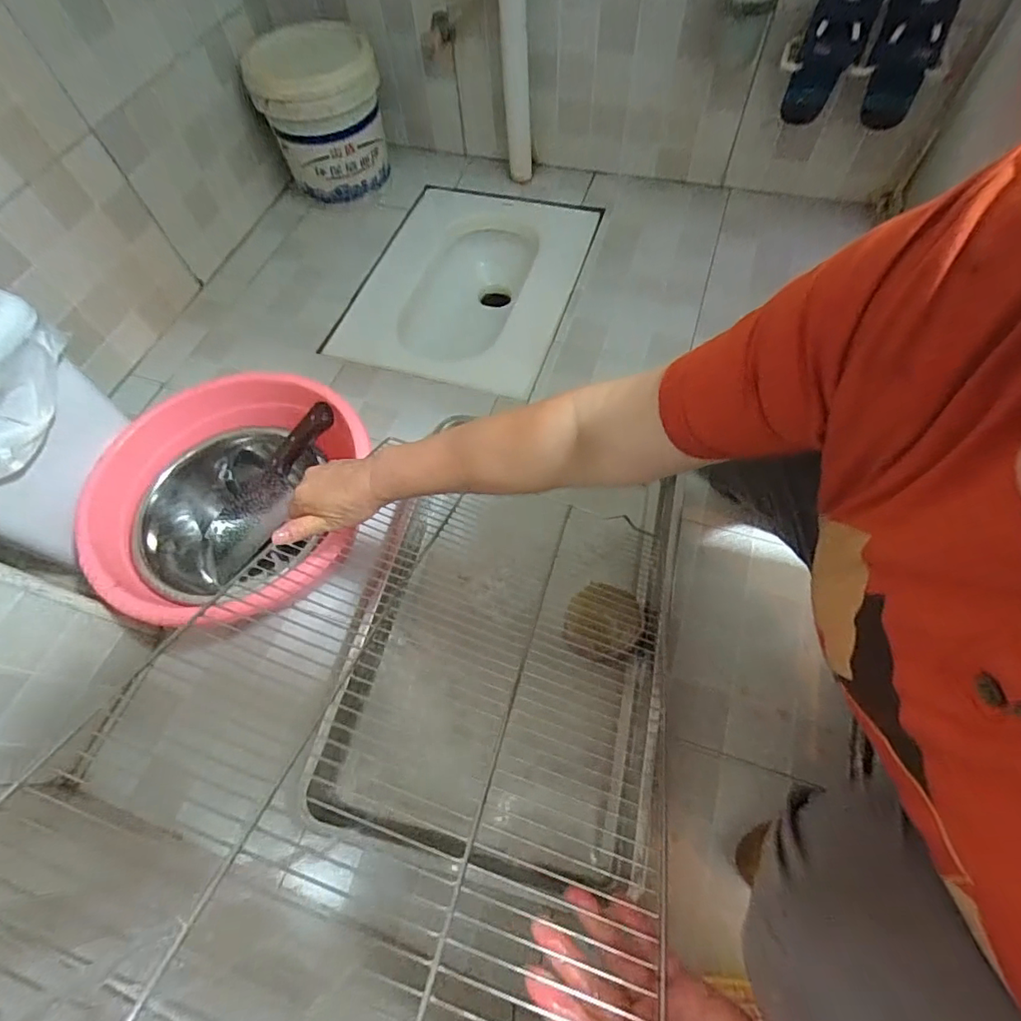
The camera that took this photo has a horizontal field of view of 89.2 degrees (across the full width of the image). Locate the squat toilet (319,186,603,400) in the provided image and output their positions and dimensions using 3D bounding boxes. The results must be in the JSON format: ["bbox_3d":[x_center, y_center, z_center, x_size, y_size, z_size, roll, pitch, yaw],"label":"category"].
[{"bbox_3d":[-0.082,-0.433,1.092,0.397,0.187,0.535,15,65,11],"label":"squat toilet"}]

